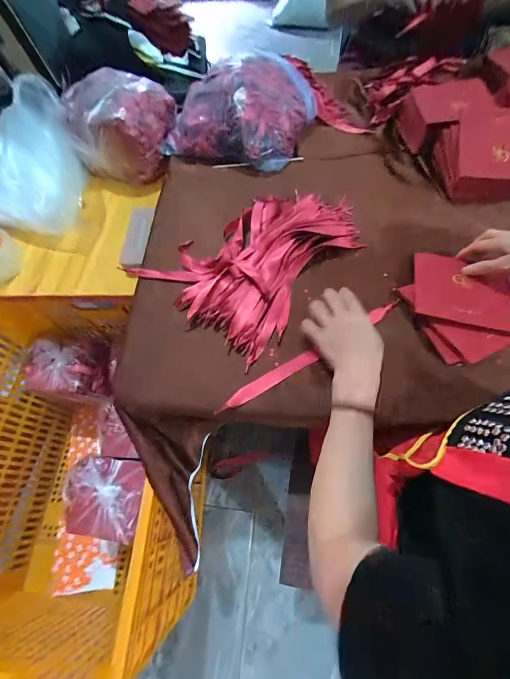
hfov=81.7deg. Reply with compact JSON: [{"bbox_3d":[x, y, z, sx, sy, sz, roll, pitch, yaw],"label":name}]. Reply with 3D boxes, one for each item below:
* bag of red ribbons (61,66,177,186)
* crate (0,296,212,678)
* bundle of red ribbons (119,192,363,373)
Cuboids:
[{"bbox_3d":[-0.295,-0.473,0.674,0.207,0.144,0.161,9,63,9],"label":"bag of red ribbons"},{"bbox_3d":[-0.389,0.277,0.685,0.500,0.425,0.653,2,62,5],"label":"crate"},{"bbox_3d":[0.024,-0.146,0.490,0.350,0.042,0.266,-40,66,-16],"label":"bundle of red ribbons"}]

